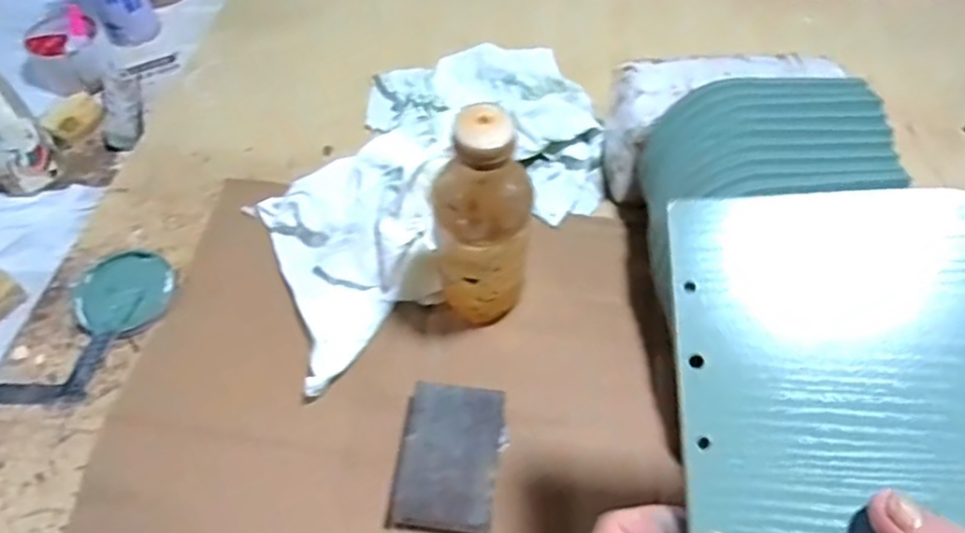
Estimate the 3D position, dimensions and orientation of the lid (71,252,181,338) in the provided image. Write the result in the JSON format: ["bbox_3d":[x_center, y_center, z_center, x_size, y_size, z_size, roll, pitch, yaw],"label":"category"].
[{"bbox_3d":[-0.314,0.020,0.571,0.083,0.016,0.091,0,56,0],"label":"lid"}]

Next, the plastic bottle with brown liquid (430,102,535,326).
[{"bbox_3d":[0.000,-0.030,0.479,0.074,0.207,0.068,1,56,2],"label":"plastic bottle with brown liquid"}]

